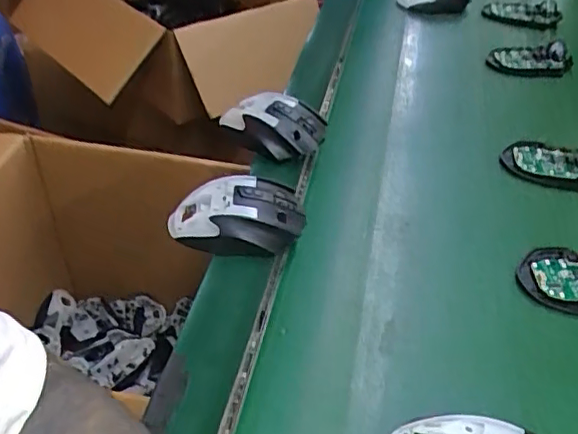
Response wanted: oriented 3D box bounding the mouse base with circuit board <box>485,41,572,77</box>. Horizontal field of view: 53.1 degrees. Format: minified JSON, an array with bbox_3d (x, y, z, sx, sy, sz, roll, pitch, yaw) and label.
[{"bbox_3d":[0.325,-0.210,0.783,0.122,0.024,0.071,-8,44,-12],"label":"mouse base with circuit board"}]

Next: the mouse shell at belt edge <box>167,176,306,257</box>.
[{"bbox_3d":[-0.045,-0.001,0.499,0.111,0.040,0.068,6,43,3],"label":"mouse shell at belt edge"}]

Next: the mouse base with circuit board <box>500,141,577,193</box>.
[{"bbox_3d":[0.286,-0.057,0.607,0.112,0.028,0.061,10,44,6],"label":"mouse base with circuit board"}]

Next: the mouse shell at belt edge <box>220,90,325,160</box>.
[{"bbox_3d":[-0.019,-0.094,0.604,0.110,0.048,0.063,16,45,13],"label":"mouse shell at belt edge"}]

